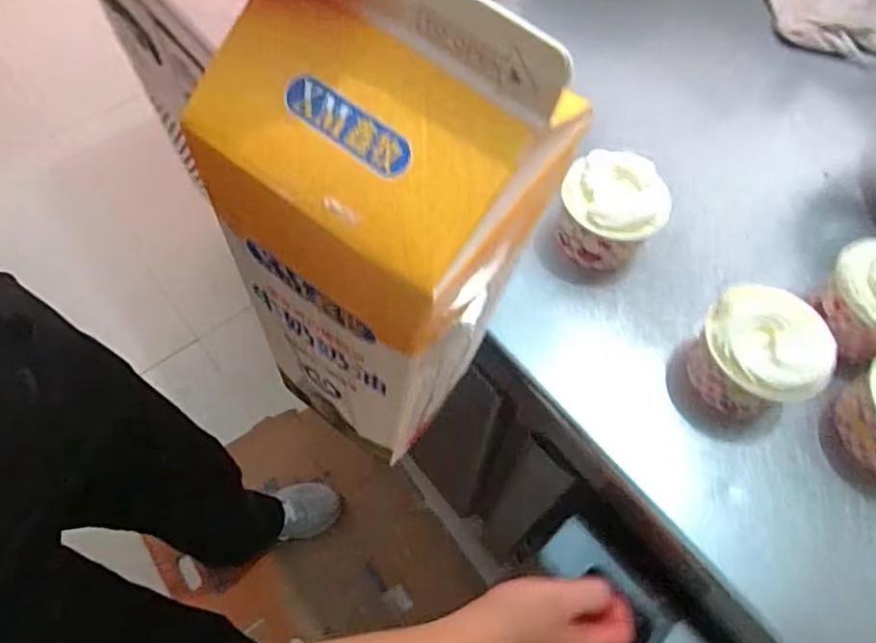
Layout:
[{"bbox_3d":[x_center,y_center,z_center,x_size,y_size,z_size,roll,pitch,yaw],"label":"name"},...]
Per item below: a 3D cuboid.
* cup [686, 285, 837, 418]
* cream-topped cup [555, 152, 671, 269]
[{"bbox_3d":[0.216,0.022,0.407,0.069,0.066,0.077,-36,68,-19],"label":"cup"},{"bbox_3d":[0.136,-0.086,0.466,0.081,0.068,0.076,23,63,11],"label":"cream-topped cup"}]

